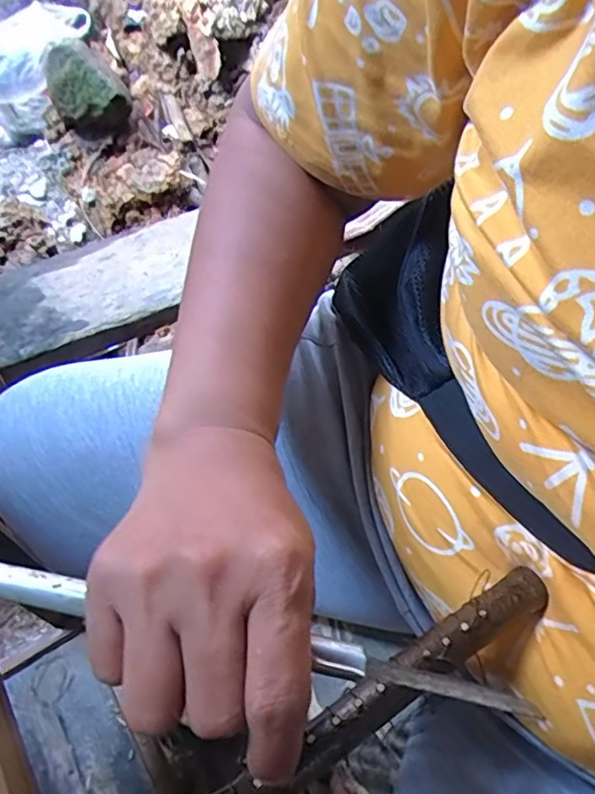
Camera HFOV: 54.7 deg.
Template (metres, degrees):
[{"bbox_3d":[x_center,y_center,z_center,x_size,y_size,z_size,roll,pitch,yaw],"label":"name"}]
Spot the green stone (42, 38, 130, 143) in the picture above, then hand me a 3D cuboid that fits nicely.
[{"bbox_3d":[-0.456,-0.669,1.233,0.146,0.137,0.197,-19,56,-12],"label":"green stone"}]

